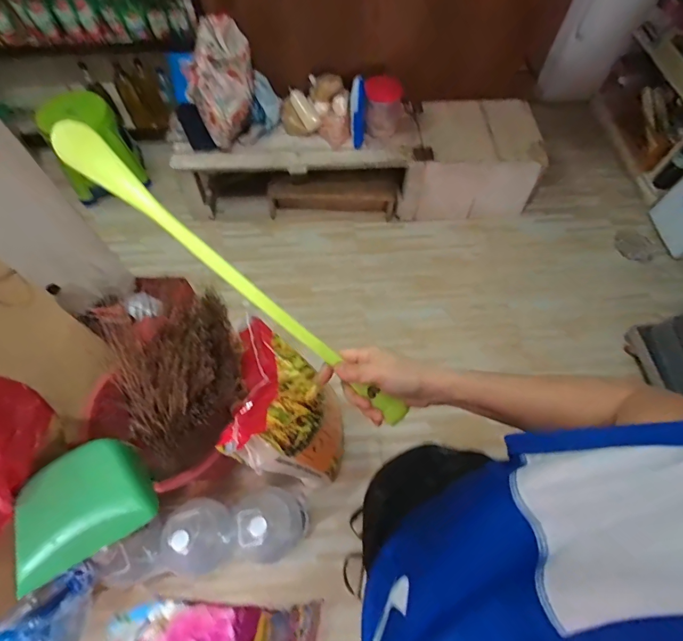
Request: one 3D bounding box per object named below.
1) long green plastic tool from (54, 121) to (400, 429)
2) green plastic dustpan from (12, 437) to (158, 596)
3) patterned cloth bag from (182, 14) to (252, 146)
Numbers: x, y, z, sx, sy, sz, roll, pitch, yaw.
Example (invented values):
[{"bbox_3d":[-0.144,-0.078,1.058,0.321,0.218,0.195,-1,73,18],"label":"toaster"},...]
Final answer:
[{"bbox_3d":[-0.084,-0.023,0.402,0.438,0.026,0.032,42,65,-17],"label":"long green plastic tool"},{"bbox_3d":[-0.439,0.304,0.643,0.215,0.052,0.165,-26,66,-14],"label":"green plastic dustpan"},{"bbox_3d":[-0.448,-0.887,1.434,0.243,0.290,0.286,-18,64,-10],"label":"patterned cloth bag"}]

